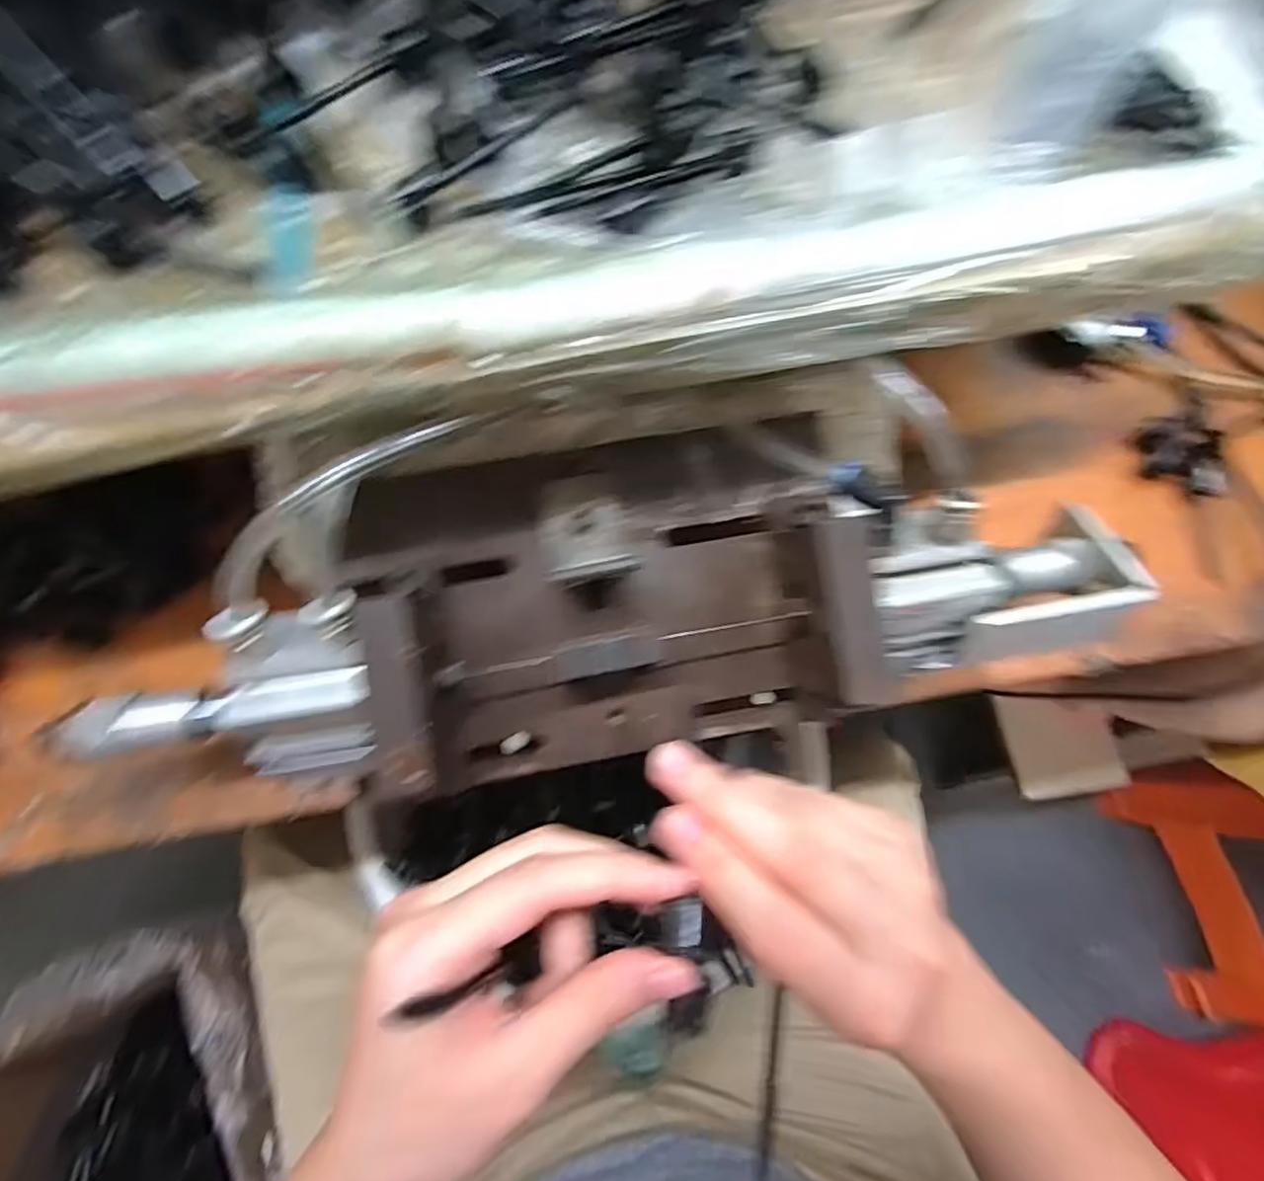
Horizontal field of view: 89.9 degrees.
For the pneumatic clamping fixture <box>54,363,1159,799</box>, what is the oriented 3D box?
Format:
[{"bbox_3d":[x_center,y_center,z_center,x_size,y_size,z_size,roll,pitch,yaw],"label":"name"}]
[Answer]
[{"bbox_3d":[-0.010,-0.009,0.279,0.439,0.094,0.152,-11,72,-5],"label":"pneumatic clamping fixture"}]

